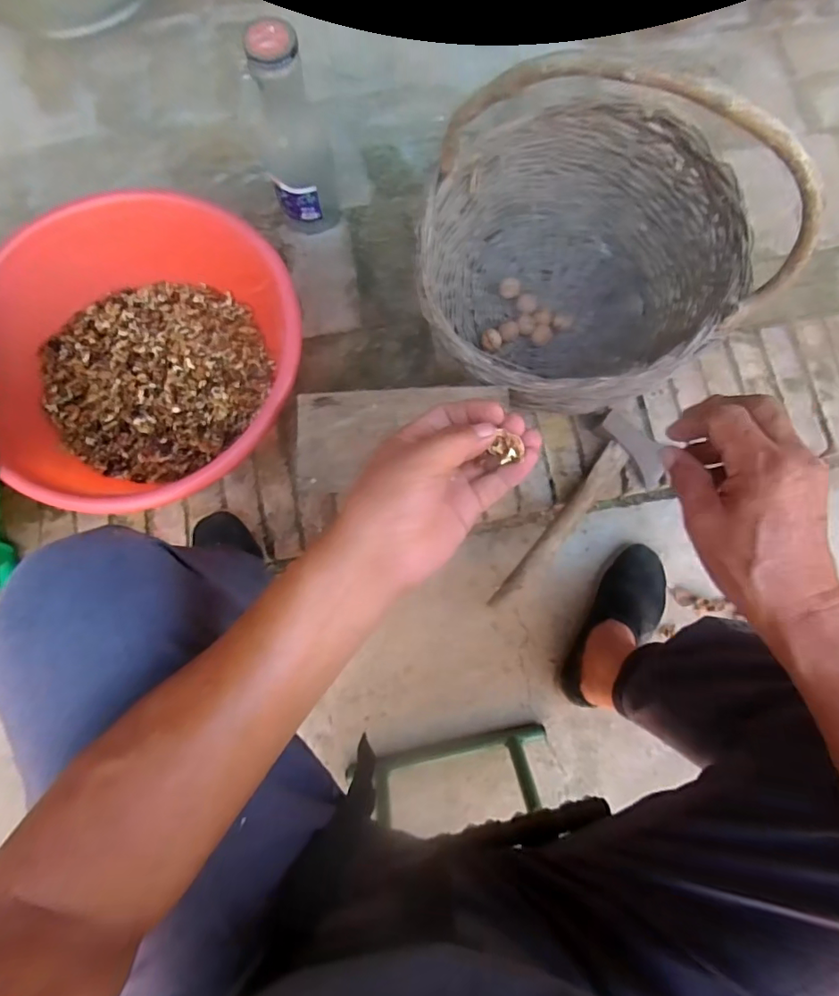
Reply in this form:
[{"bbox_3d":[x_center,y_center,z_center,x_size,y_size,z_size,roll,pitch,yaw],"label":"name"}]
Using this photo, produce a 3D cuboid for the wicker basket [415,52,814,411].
[{"bbox_3d":[0.211,-0.331,0.650,0.427,0.424,0.392,0,78,0],"label":"wicker basket"}]

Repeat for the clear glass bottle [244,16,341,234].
[{"bbox_3d":[-0.184,-0.523,0.744,0.102,0.287,0.095,-10,78,-2],"label":"clear glass bottle"}]

